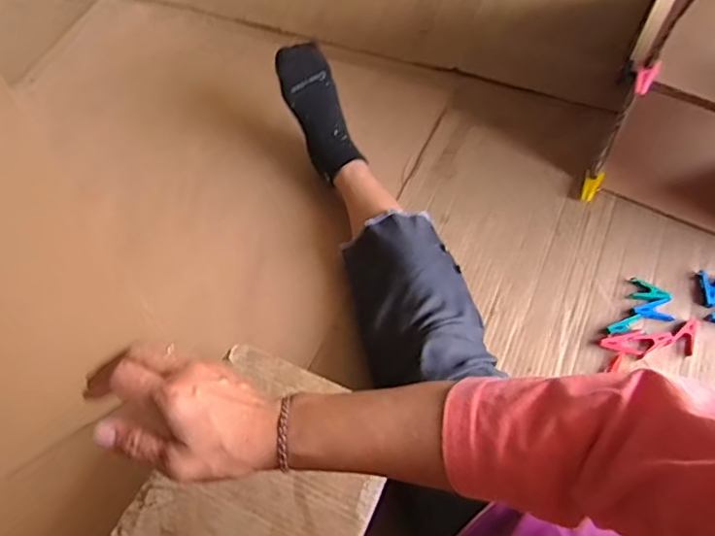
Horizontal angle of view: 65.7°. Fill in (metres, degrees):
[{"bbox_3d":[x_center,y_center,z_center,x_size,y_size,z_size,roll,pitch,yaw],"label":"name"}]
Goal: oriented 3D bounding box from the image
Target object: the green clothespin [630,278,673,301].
[{"bbox_3d":[0.405,0.033,0.763,0.053,0.013,0.033,15,61,9],"label":"green clothespin"}]

